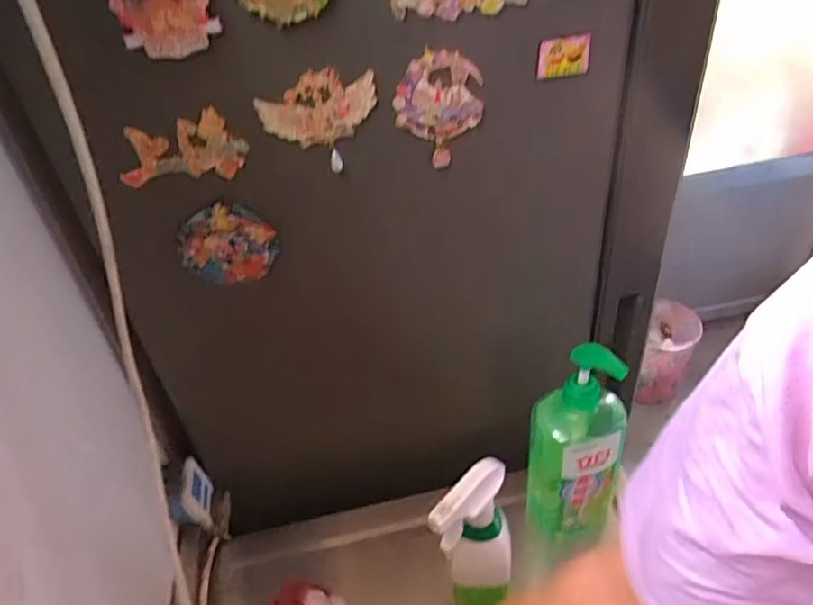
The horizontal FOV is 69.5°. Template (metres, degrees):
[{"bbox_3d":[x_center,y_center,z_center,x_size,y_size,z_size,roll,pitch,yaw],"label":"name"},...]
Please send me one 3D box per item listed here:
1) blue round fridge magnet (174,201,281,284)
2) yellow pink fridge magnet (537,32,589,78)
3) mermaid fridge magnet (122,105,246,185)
[{"bbox_3d":[-0.168,-0.054,0.552,0.088,0.085,0.014,-11,38,-7],"label":"blue round fridge magnet"},{"bbox_3d":[0.131,-0.204,0.487,0.045,0.039,0.005,-10,61,0],"label":"yellow pink fridge magnet"},{"bbox_3d":[-0.189,-0.128,0.488,0.105,0.058,0.016,-8,38,-3],"label":"mermaid fridge magnet"}]

